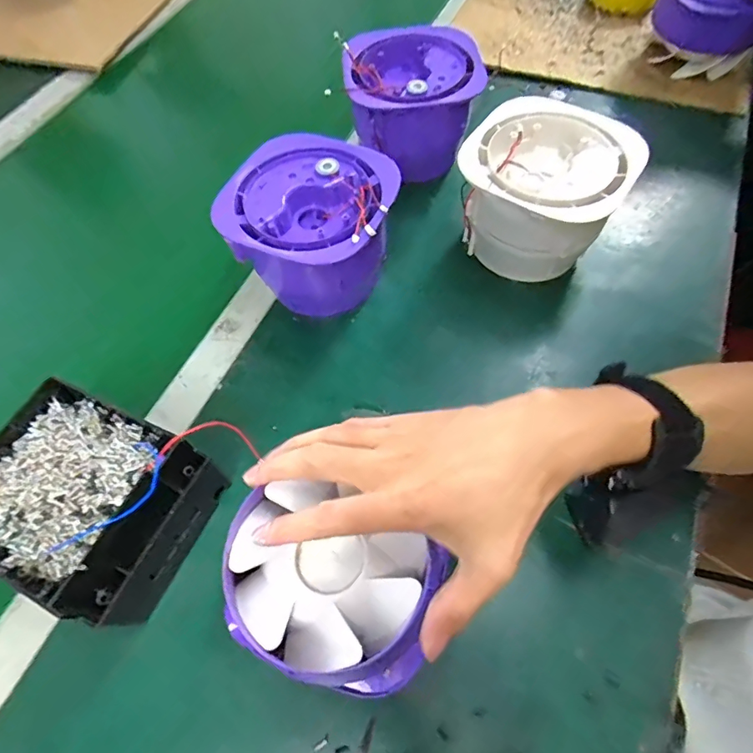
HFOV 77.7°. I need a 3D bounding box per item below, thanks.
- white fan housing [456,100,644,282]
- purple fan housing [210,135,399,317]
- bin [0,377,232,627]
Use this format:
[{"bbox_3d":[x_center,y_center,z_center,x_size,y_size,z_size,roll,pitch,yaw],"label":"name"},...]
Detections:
[{"bbox_3d":[0.146,-0.163,0.439,0.137,0.106,0.133,-1,62,2],"label":"white fan housing"},{"bbox_3d":[-0.057,-0.129,0.431,0.136,0.103,0.130,20,64,12],"label":"purple fan housing"},{"bbox_3d":[-0.203,0.088,0.335,0.149,0.067,0.120,21,65,13],"label":"bin"}]

